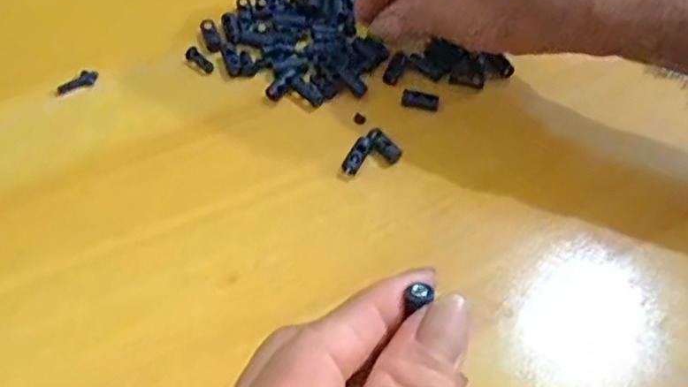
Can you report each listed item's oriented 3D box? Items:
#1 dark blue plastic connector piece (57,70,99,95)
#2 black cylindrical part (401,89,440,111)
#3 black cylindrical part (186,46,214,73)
[{"bbox_3d":[-0.132,-0.055,0.317,0.021,0.004,0.008,-38,66,-24],"label":"dark blue plastic connector piece"},{"bbox_3d":[0.038,-0.047,0.320,0.018,0.008,0.007,15,57,6],"label":"black cylindrical part"},{"bbox_3d":[-0.075,-0.069,0.331,0.019,0.004,0.007,40,63,21],"label":"black cylindrical part"}]

